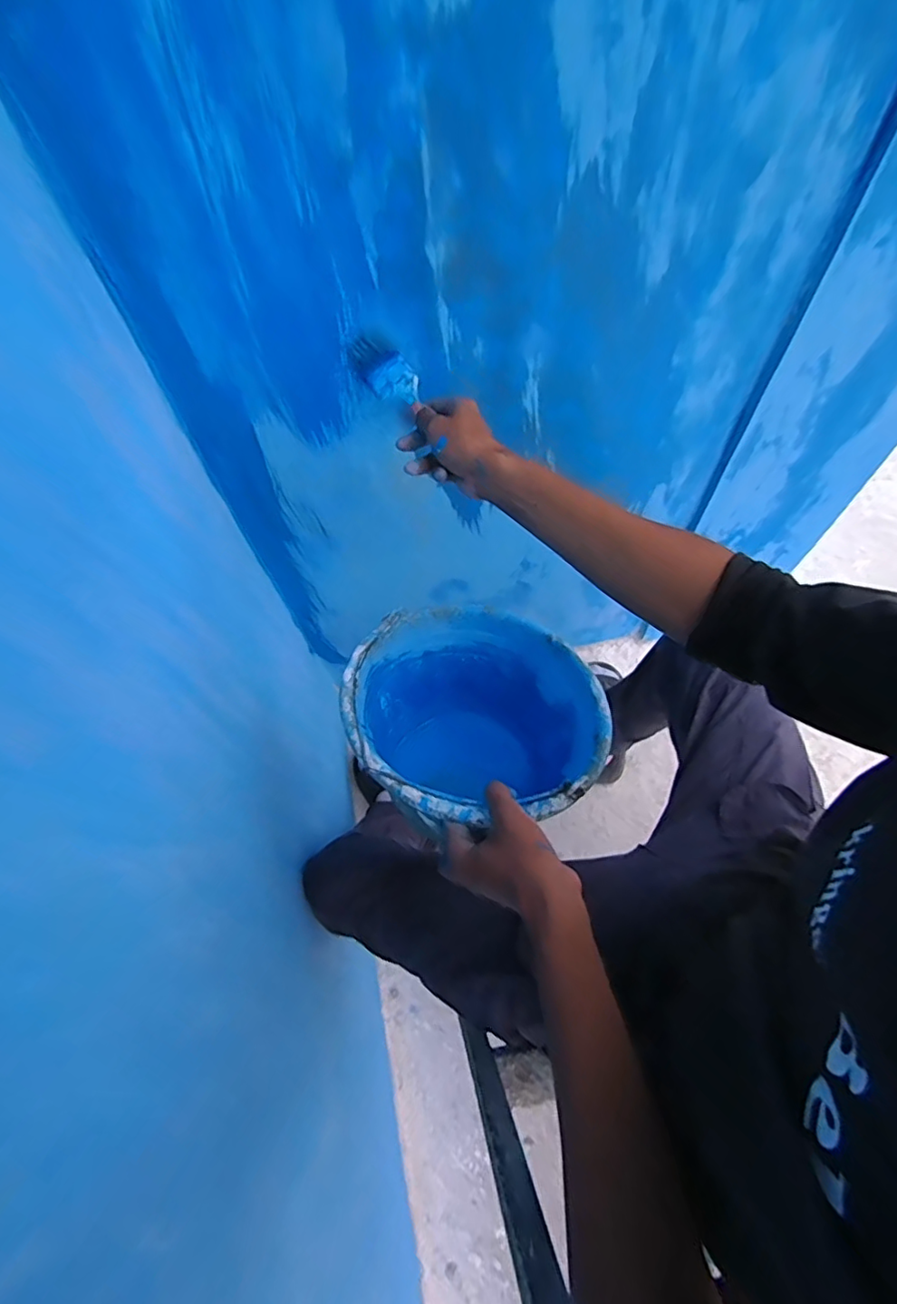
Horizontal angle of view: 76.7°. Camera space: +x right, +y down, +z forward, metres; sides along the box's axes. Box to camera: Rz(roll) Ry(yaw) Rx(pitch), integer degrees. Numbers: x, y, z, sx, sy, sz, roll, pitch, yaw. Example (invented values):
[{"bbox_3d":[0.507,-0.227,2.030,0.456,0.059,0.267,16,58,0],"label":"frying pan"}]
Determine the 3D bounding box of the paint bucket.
[{"bbox_3d":[0.014,0.117,0.613,0.252,0.231,0.252,5,45,-5],"label":"paint bucket"}]

